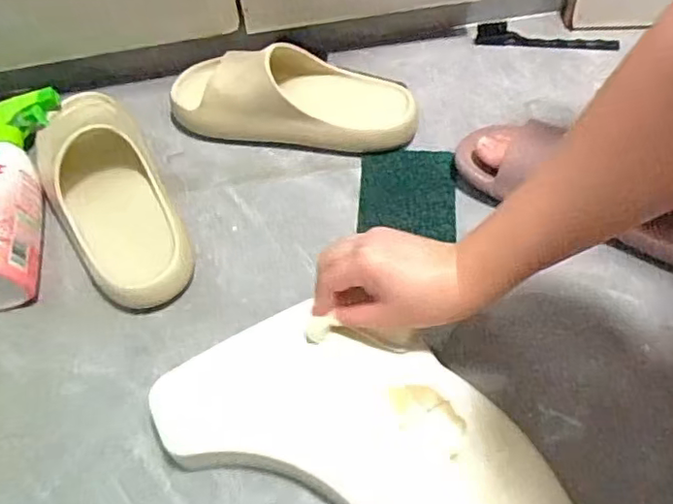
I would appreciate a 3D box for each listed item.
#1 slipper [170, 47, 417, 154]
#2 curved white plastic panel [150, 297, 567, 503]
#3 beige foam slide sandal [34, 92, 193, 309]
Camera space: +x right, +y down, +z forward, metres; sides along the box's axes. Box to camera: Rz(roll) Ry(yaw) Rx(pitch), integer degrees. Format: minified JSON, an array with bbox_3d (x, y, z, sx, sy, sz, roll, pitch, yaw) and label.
[{"bbox_3d":[-0.045,-0.172,0.631,0.262,0.070,0.099,5,59,3],"label":"slipper"},{"bbox_3d":[0.046,0.205,0.398,0.226,0.019,0.396,-25,62,-15],"label":"curved white plastic panel"},{"bbox_3d":[-0.221,-0.064,0.566,0.104,0.073,0.255,-27,63,-16],"label":"beige foam slide sandal"}]

